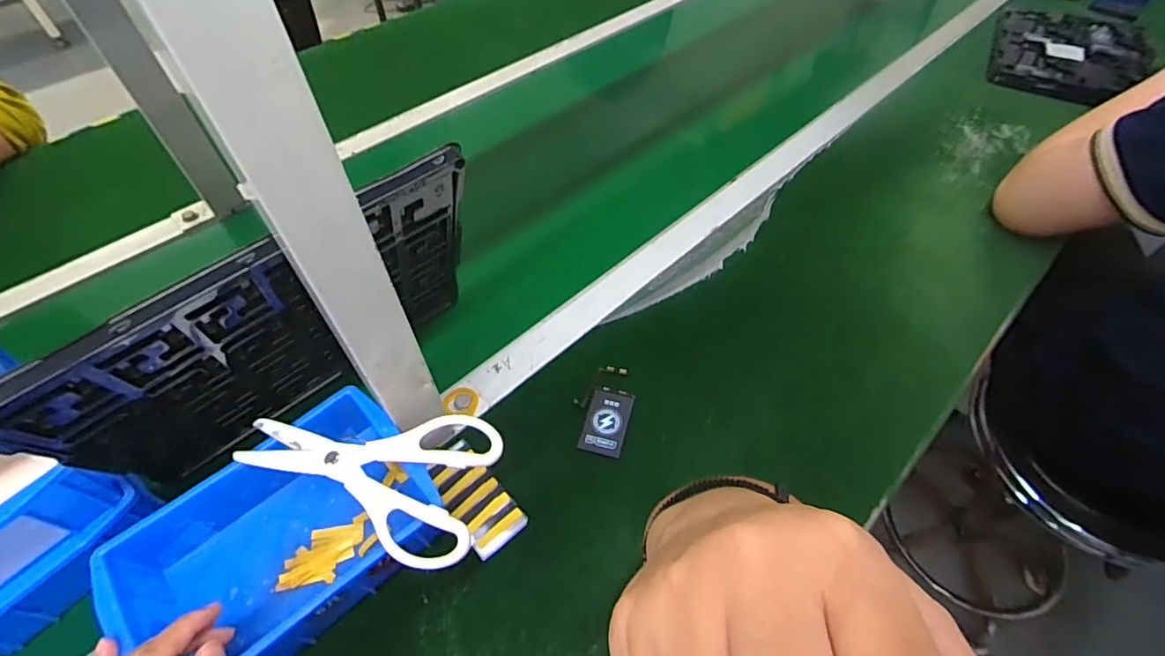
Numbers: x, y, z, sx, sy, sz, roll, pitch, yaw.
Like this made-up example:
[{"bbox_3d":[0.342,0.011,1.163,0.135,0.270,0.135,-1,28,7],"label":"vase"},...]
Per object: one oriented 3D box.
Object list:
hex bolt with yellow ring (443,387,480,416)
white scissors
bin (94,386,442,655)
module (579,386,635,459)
[{"bbox_3d":[-0.111,0.068,0.492,0.031,0.008,0.032,-2,52,5],"label":"hex bolt with yellow ring"},{"bbox_3d":[-0.157,0.101,0.384,0.184,0.014,0.101,12,53,9],"label":"white scissors"},{"bbox_3d":[-0.214,0.150,0.391,0.195,0.070,0.129,-39,58,-22],"label":"bin"},{"bbox_3d":[0.022,0.083,0.478,0.038,0.004,0.065,10,54,13],"label":"module"}]

